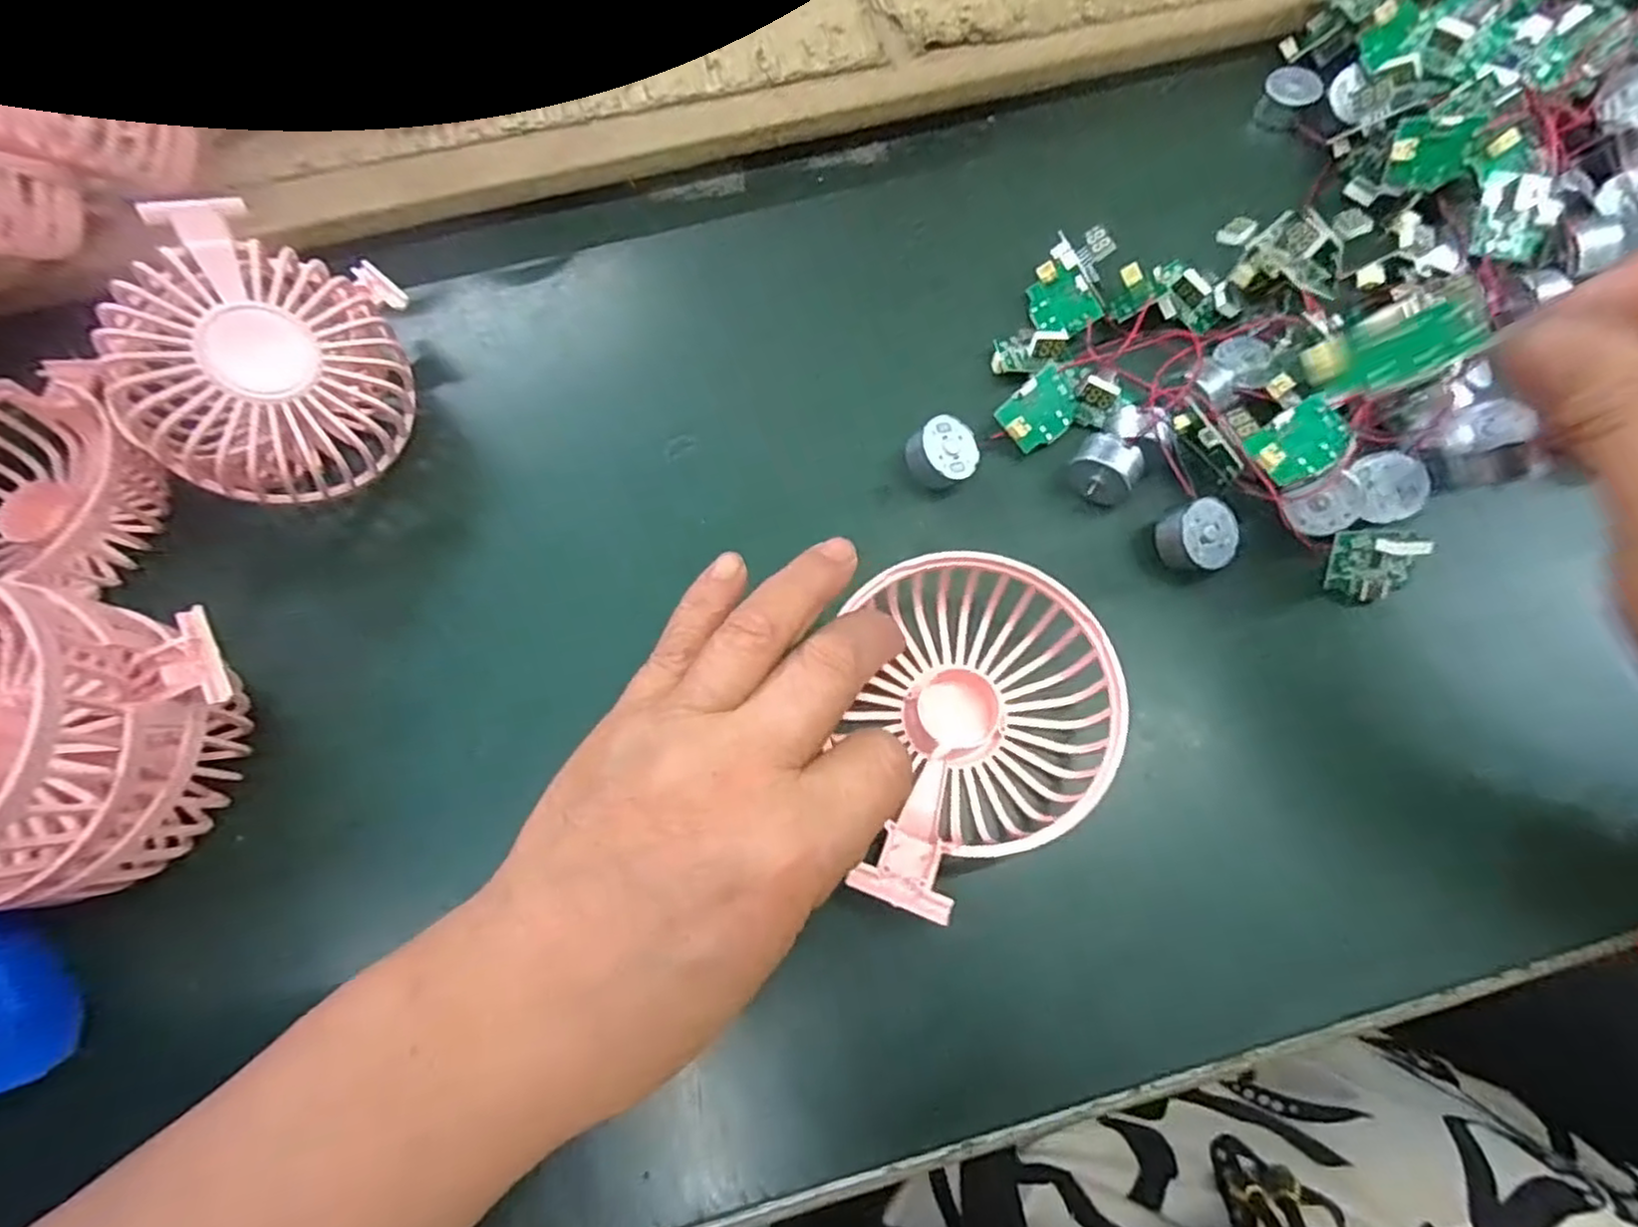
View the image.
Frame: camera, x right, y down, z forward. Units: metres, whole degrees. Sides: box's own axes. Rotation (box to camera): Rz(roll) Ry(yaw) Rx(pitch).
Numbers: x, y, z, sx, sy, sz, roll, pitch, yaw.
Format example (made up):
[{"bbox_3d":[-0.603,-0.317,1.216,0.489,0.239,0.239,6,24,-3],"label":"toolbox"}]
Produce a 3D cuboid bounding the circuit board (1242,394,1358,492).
[{"bbox_3d":[0.161,-0.057,0.234,0.028,0.008,0.023,-37,80,13],"label":"circuit board"}]

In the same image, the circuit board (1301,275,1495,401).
[{"bbox_3d":[0.135,-0.063,0.165,0.034,0.004,0.023,-22,51,30],"label":"circuit board"}]

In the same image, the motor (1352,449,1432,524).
[{"bbox_3d":[0.199,-0.044,0.245,0.021,0.010,0.024,-20,80,24],"label":"motor"}]

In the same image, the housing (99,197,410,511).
[{"bbox_3d":[-0.196,-0.090,0.251,0.058,0.080,0.090,28,101,26],"label":"housing"}]

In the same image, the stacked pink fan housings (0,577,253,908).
[{"bbox_3d":[-0.232,0.041,0.207,0.090,0.076,0.101,17,70,9],"label":"stacked pink fan housings"}]

